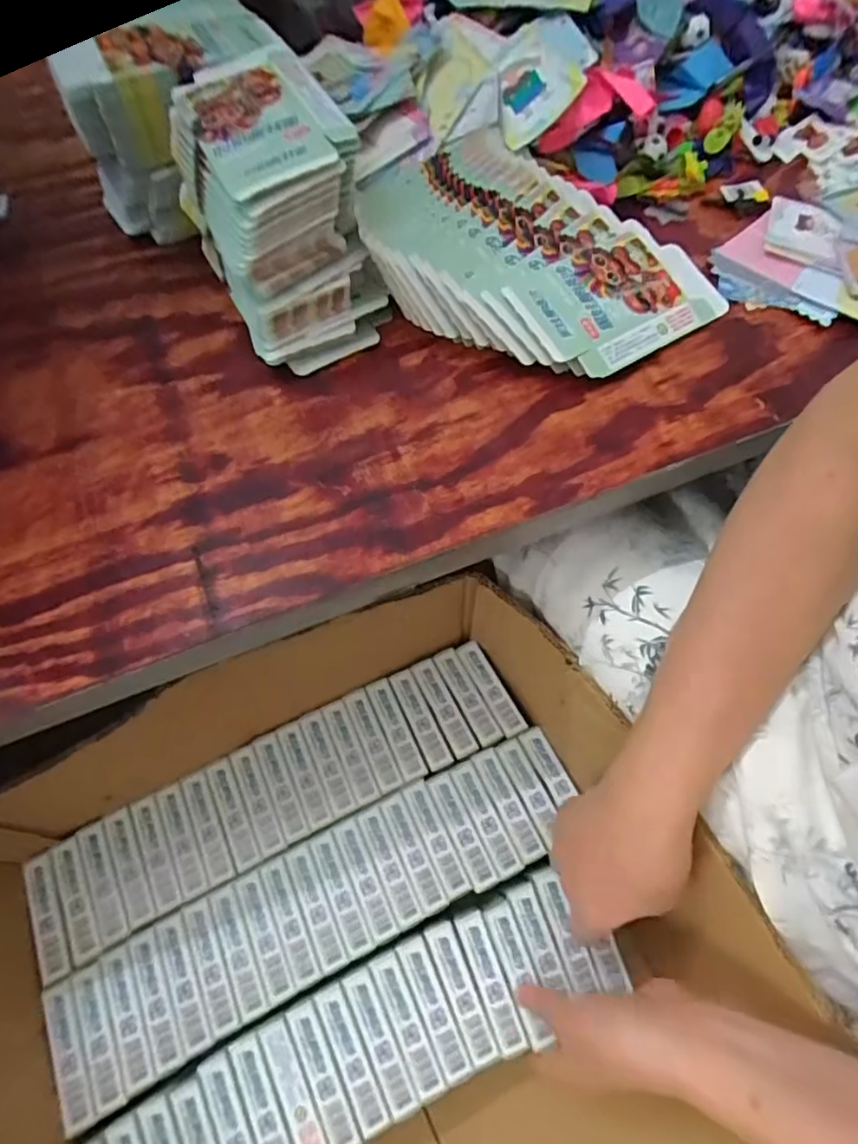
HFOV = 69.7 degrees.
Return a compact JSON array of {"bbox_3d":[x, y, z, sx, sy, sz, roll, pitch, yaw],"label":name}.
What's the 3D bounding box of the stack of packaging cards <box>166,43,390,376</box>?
[{"bbox_3d":[-0.099,-0.236,0.404,0.101,0.108,0.174,-22,64,-9],"label":"stack of packaging cards"}]

